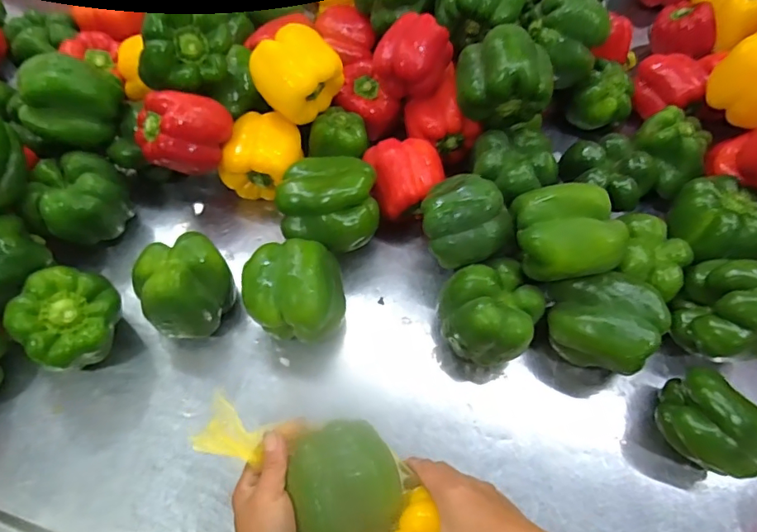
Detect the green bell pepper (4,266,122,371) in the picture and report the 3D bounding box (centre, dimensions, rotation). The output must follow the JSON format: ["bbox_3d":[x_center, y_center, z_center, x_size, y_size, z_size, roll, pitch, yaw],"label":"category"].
[{"bbox_3d":[-0.298,0.055,0.493,0.078,0.102,0.088,40,68,17],"label":"green bell pepper"}]

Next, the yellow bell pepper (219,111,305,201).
[{"bbox_3d":[-0.136,-0.124,0.602,0.076,0.091,0.081,1,63,-1],"label":"yellow bell pepper"}]

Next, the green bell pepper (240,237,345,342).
[{"bbox_3d":[-0.085,0.035,0.516,0.095,0.099,0.094,1,63,-1],"label":"green bell pepper"}]

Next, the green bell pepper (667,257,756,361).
[{"bbox_3d":[0.366,0.053,0.510,0.094,0.104,0.095,1,63,-1],"label":"green bell pepper"}]

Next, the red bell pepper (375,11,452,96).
[{"bbox_3d":[0.040,-0.242,0.584,0.082,0.071,0.077,1,63,-1],"label":"red bell pepper"}]

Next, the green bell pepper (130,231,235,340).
[{"bbox_3d":[-0.196,0.026,0.517,0.086,0.098,0.085,1,63,-1],"label":"green bell pepper"}]

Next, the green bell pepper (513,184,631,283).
[{"bbox_3d":[0.181,-0.028,0.476,0.087,0.071,0.083,-8,63,-6],"label":"green bell pepper"}]

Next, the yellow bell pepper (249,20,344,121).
[{"bbox_3d":[-0.096,-0.218,0.566,0.087,0.065,0.090,2,80,-13],"label":"yellow bell pepper"}]

